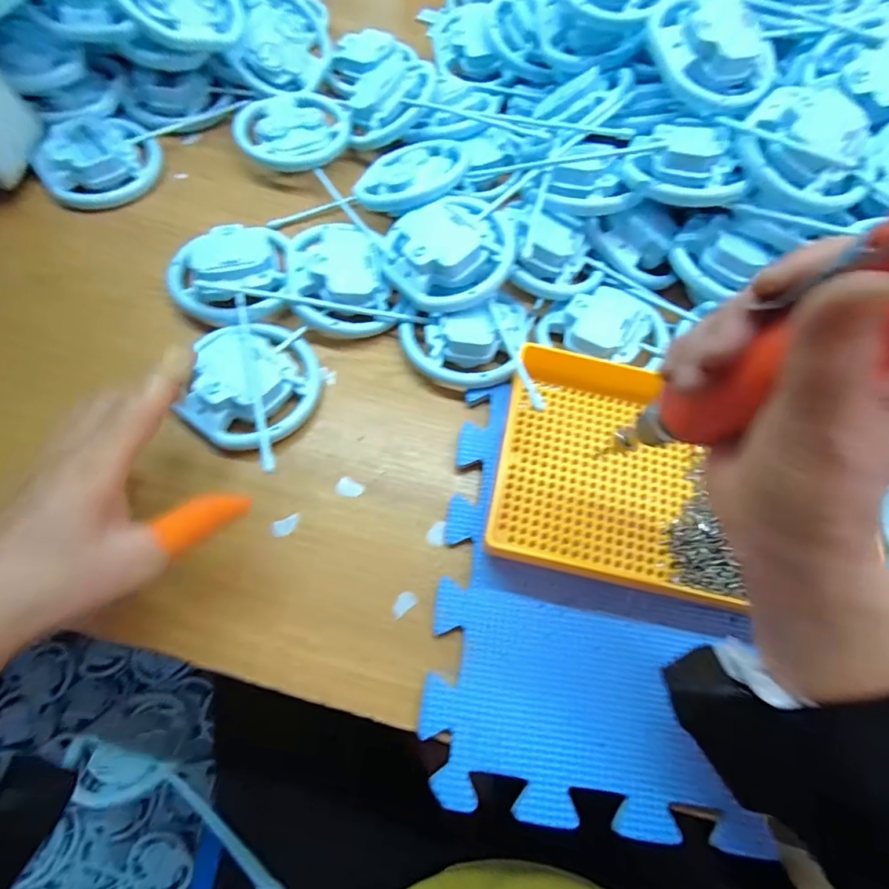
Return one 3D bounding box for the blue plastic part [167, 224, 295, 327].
[{"bbox_3d":[-0.166,-0.139,0.363,0.094,0.022,0.092,35,69,12],"label":"blue plastic part"}]

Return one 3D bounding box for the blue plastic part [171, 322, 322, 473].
[{"bbox_3d":[-0.137,-0.040,0.324,0.083,0.057,0.124,9,66,1],"label":"blue plastic part"}]

